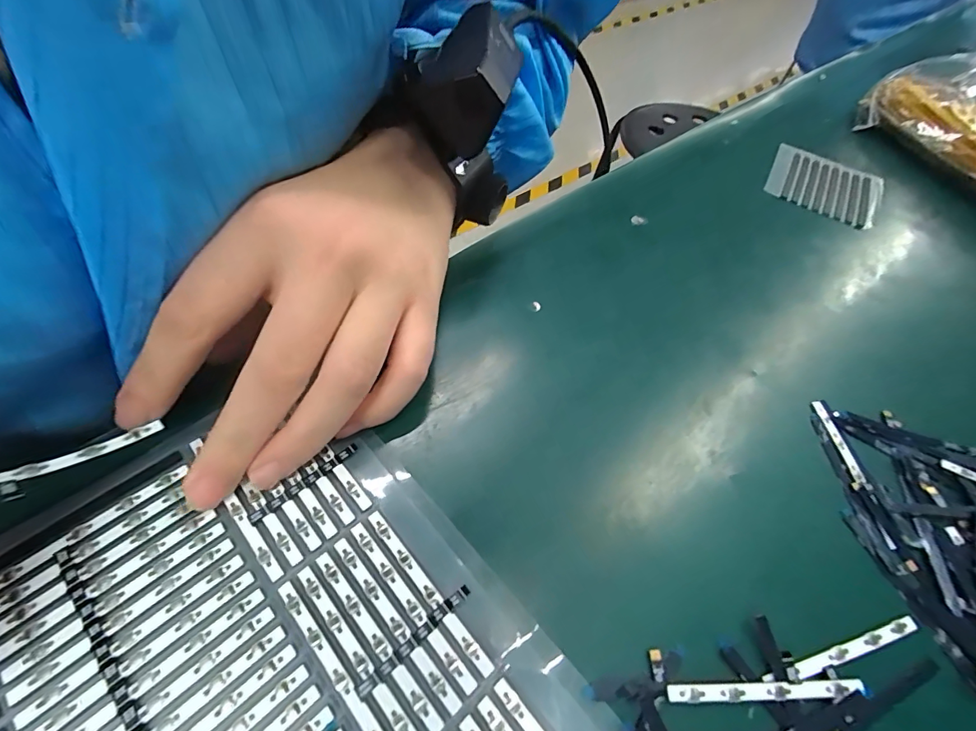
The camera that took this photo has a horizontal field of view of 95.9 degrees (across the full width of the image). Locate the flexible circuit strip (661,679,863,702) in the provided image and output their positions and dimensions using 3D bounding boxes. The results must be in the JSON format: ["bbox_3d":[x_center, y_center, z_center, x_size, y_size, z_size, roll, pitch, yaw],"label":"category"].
[{"bbox_3d":[0.082,0.096,0.129,0.058,0.004,0.005,1,57,-4],"label":"flexible circuit strip"}]

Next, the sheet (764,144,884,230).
[{"bbox_3d":[0.223,-0.120,0.291,0.069,0.006,0.072,33,60,13],"label":"sheet"}]

